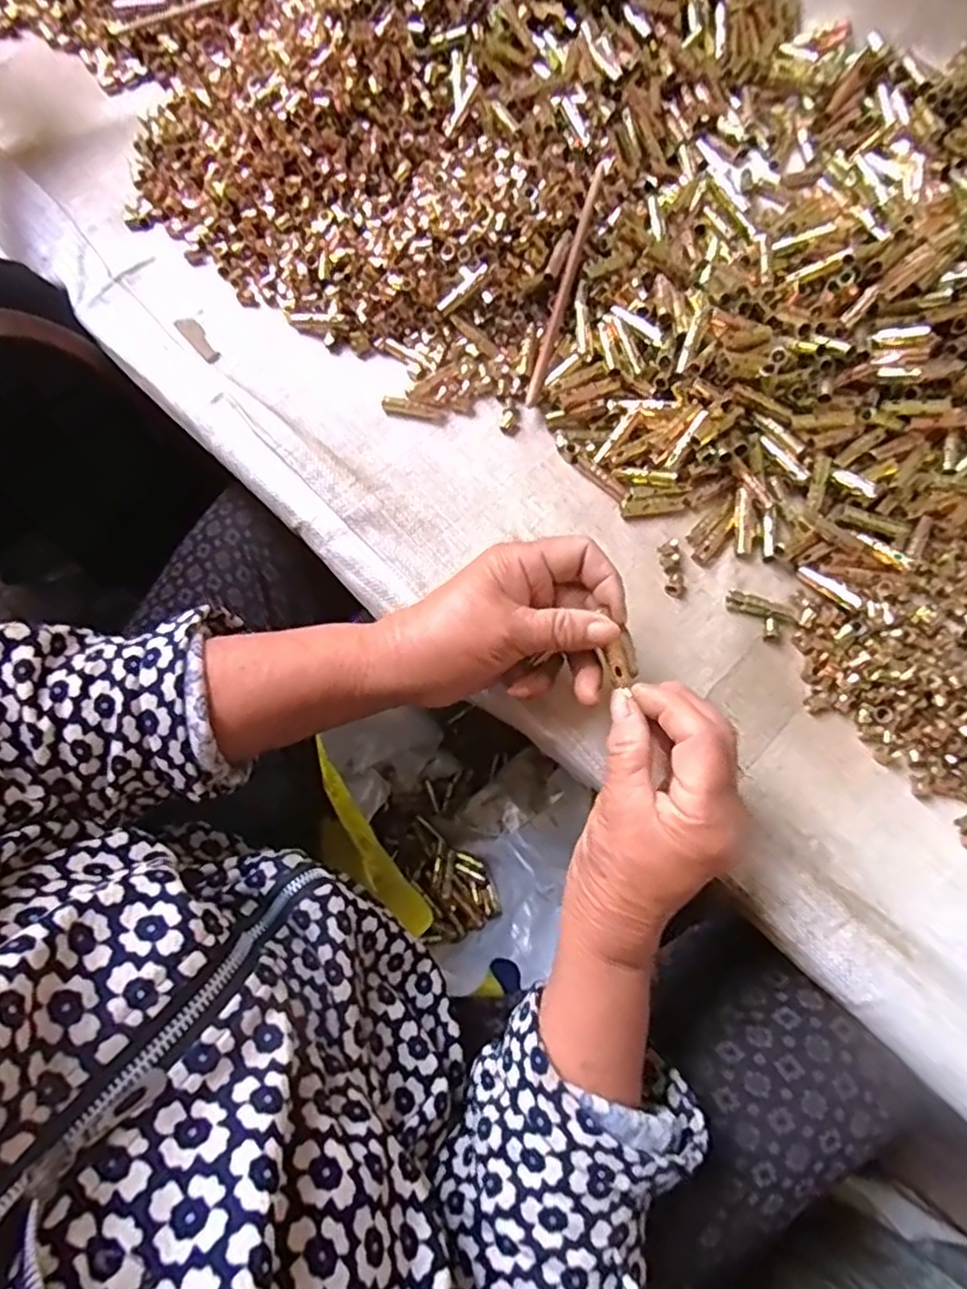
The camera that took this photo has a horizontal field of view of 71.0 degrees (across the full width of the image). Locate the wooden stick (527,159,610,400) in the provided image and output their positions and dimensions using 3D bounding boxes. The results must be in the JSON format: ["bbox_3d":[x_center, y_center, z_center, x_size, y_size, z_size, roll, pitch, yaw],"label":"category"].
[{"bbox_3d":[0.056,-0.247,0.448,0.009,0.010,0.194,17,73,4],"label":"wooden stick"}]

